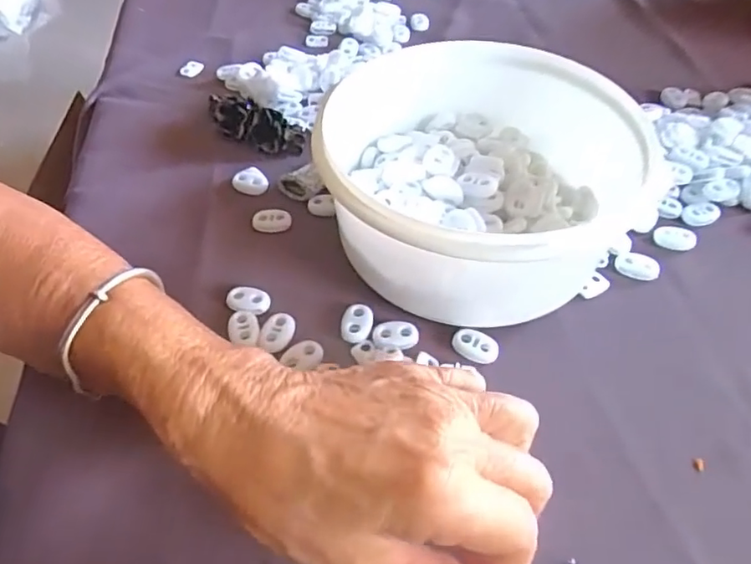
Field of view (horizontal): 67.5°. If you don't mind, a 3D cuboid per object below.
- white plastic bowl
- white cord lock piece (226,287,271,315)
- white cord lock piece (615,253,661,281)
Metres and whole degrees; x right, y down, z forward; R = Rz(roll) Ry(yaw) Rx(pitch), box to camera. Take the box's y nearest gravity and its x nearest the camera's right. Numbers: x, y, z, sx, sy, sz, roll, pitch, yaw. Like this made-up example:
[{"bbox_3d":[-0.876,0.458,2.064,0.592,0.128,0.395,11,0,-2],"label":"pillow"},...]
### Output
[{"bbox_3d":[0.053,-0.052,0.300,0.163,0.075,0.153,-32,57,-24],"label":"white plastic bowl"},{"bbox_3d":[-0.067,0.009,0.294,0.023,0.004,0.014,5,50,4],"label":"white cord lock piece"},{"bbox_3d":[0.143,-0.008,0.308,0.022,0.007,0.015,25,55,20],"label":"white cord lock piece"}]

